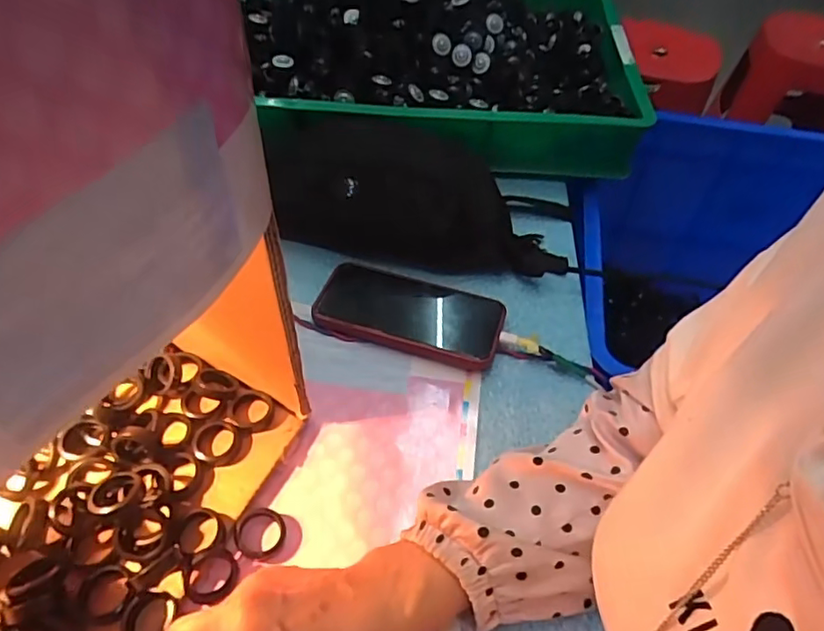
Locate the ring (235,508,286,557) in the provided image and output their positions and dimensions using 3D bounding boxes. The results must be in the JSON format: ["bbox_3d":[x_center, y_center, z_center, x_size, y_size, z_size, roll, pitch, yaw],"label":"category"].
[{"bbox_3d":[-0.101,0.144,0.394,0.033,0.007,0.031,3,50,-4],"label":"ring"}]

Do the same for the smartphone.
[{"bbox_3d":[-0.003,-0.004,0.526,0.162,0.016,0.083,18,51,9],"label":"smartphone"}]

